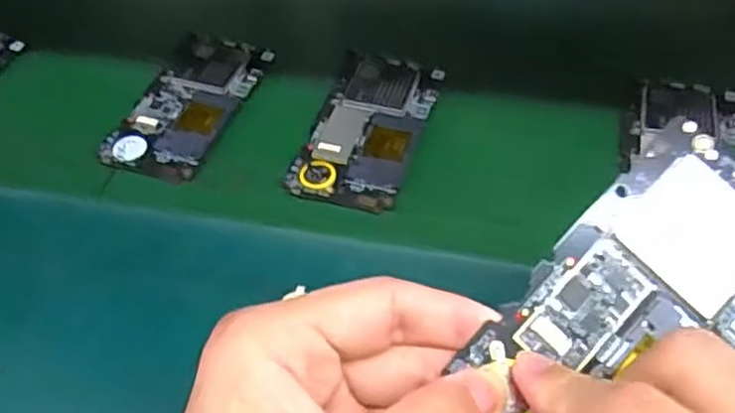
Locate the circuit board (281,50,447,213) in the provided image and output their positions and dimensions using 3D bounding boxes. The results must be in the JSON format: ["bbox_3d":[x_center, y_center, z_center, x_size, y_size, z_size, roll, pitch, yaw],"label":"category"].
[{"bbox_3d":[0.001,-0.050,0.432,0.065,0.004,0.121,12,53,14],"label":"circuit board"}]

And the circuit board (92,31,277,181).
[{"bbox_3d":[-0.114,-0.067,0.459,0.065,0.005,0.123,14,53,16],"label":"circuit board"}]

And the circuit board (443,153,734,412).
[{"bbox_3d":[0.087,0.033,0.231,0.122,0.005,0.061,-43,83,-9],"label":"circuit board"}]

